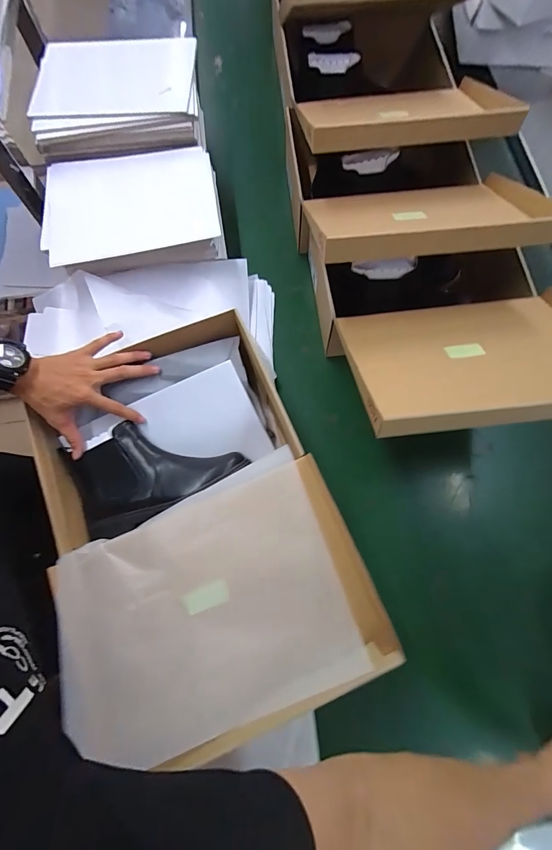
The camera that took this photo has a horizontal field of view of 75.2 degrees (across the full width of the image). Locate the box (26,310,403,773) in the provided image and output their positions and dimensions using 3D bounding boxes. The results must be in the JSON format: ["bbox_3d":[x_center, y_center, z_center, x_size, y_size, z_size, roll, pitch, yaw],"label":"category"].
[{"bbox_3d":[-0.115,0.118,0.496,0.351,0.107,0.506,-20,75,-6],"label":"box"}]

